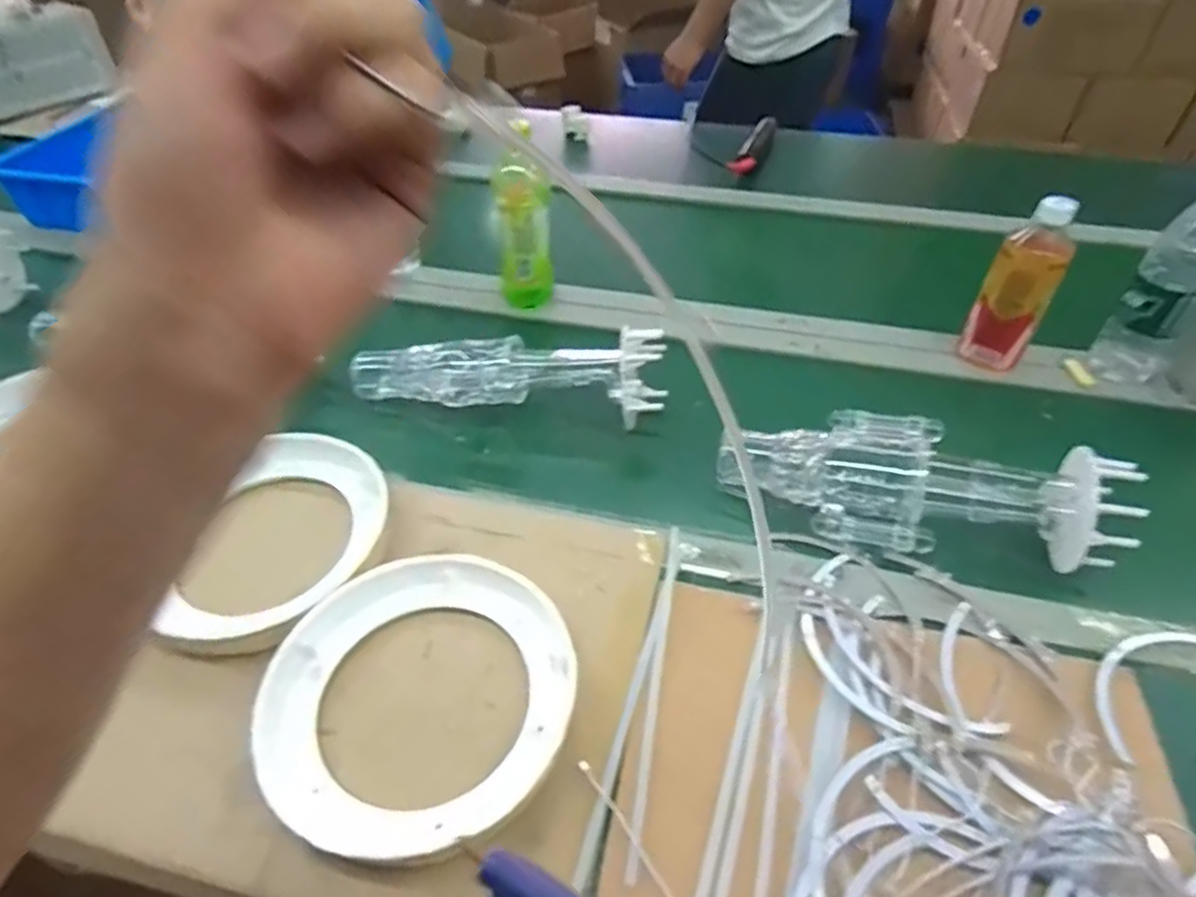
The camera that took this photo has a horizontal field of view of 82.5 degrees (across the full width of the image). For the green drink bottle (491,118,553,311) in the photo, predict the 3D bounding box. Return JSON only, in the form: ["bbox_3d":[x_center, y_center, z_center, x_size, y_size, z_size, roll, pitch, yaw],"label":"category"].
[{"bbox_3d":[-0.088,-0.257,0.815,0.068,0.187,0.072,-4,45,-4],"label":"green drink bottle"}]

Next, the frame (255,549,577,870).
[{"bbox_3d":[-0.128,0.173,0.487,0.216,0.038,0.215,23,50,23],"label":"frame"}]

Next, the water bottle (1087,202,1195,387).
[{"bbox_3d":[0.594,-0.170,0.705,0.070,0.218,0.066,-33,53,-28],"label":"water bottle"}]

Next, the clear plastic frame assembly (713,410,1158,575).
[{"bbox_3d":[0.271,0.023,0.598,0.313,0.088,0.113,17,48,18],"label":"clear plastic frame assembly"}]

